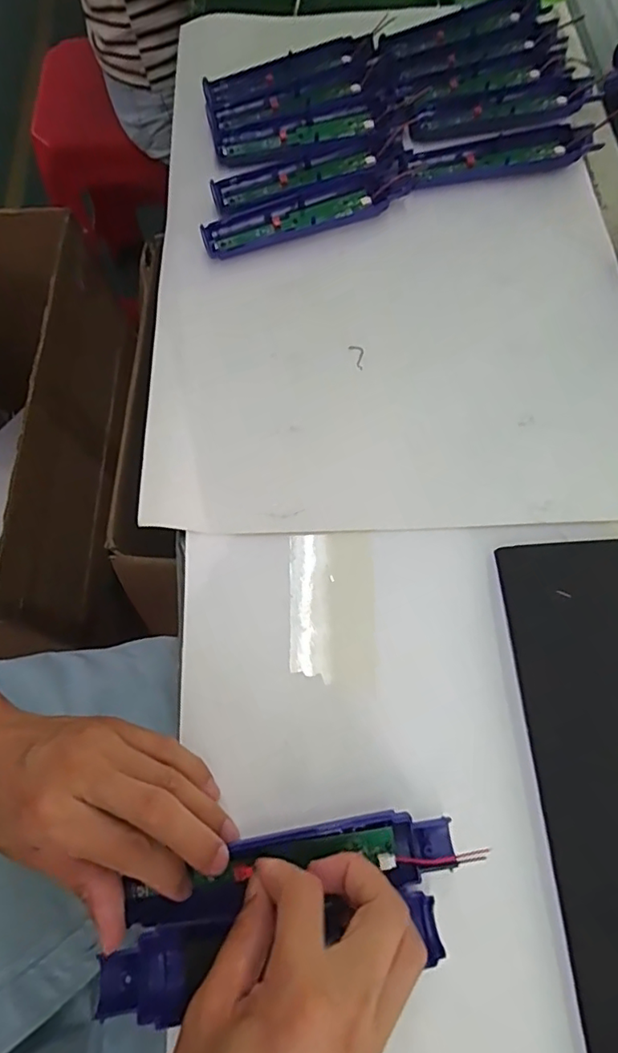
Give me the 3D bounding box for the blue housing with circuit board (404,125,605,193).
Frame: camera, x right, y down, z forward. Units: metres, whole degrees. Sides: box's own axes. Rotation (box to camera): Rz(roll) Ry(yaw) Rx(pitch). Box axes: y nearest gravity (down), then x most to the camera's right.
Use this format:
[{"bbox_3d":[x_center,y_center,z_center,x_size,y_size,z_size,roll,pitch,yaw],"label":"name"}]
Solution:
[{"bbox_3d":[0.168,-0.328,0.488,0.169,0.012,0.050,-14,68,-2],"label":"blue housing with circuit board"}]

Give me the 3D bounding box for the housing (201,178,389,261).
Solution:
[{"bbox_3d":[-0.013,-0.258,0.457,0.153,0.011,0.038,-18,68,-4],"label":"housing"}]

